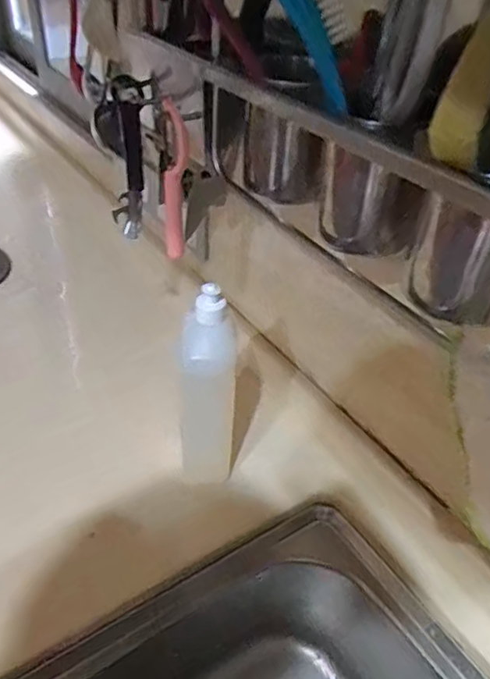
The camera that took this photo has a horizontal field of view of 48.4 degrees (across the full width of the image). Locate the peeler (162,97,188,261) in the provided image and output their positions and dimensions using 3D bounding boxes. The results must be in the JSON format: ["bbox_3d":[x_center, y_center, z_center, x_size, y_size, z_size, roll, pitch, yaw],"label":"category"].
[{"bbox_3d":[-0.076,-0.155,0.584,0.023,0.228,0.039,-4,69,-10],"label":"peeler"}]

